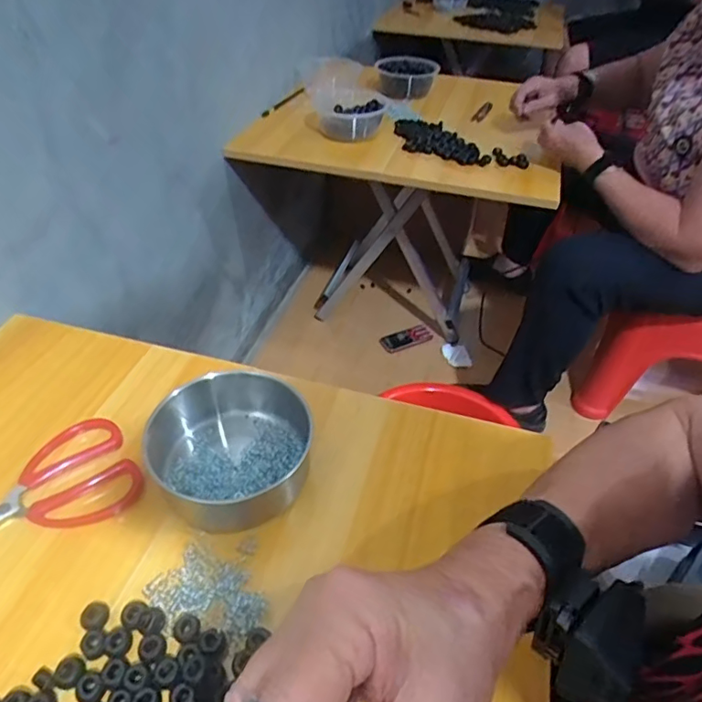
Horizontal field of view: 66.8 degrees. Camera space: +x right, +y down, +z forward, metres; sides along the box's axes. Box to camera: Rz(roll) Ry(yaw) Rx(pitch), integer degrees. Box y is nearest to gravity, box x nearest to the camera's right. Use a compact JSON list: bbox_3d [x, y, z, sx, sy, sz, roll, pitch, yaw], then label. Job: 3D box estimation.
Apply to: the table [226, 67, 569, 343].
[{"bbox_3d":[0.102,-0.300,1.257,0.607,0.527,0.501,13,44,11],"label":"table"}]

